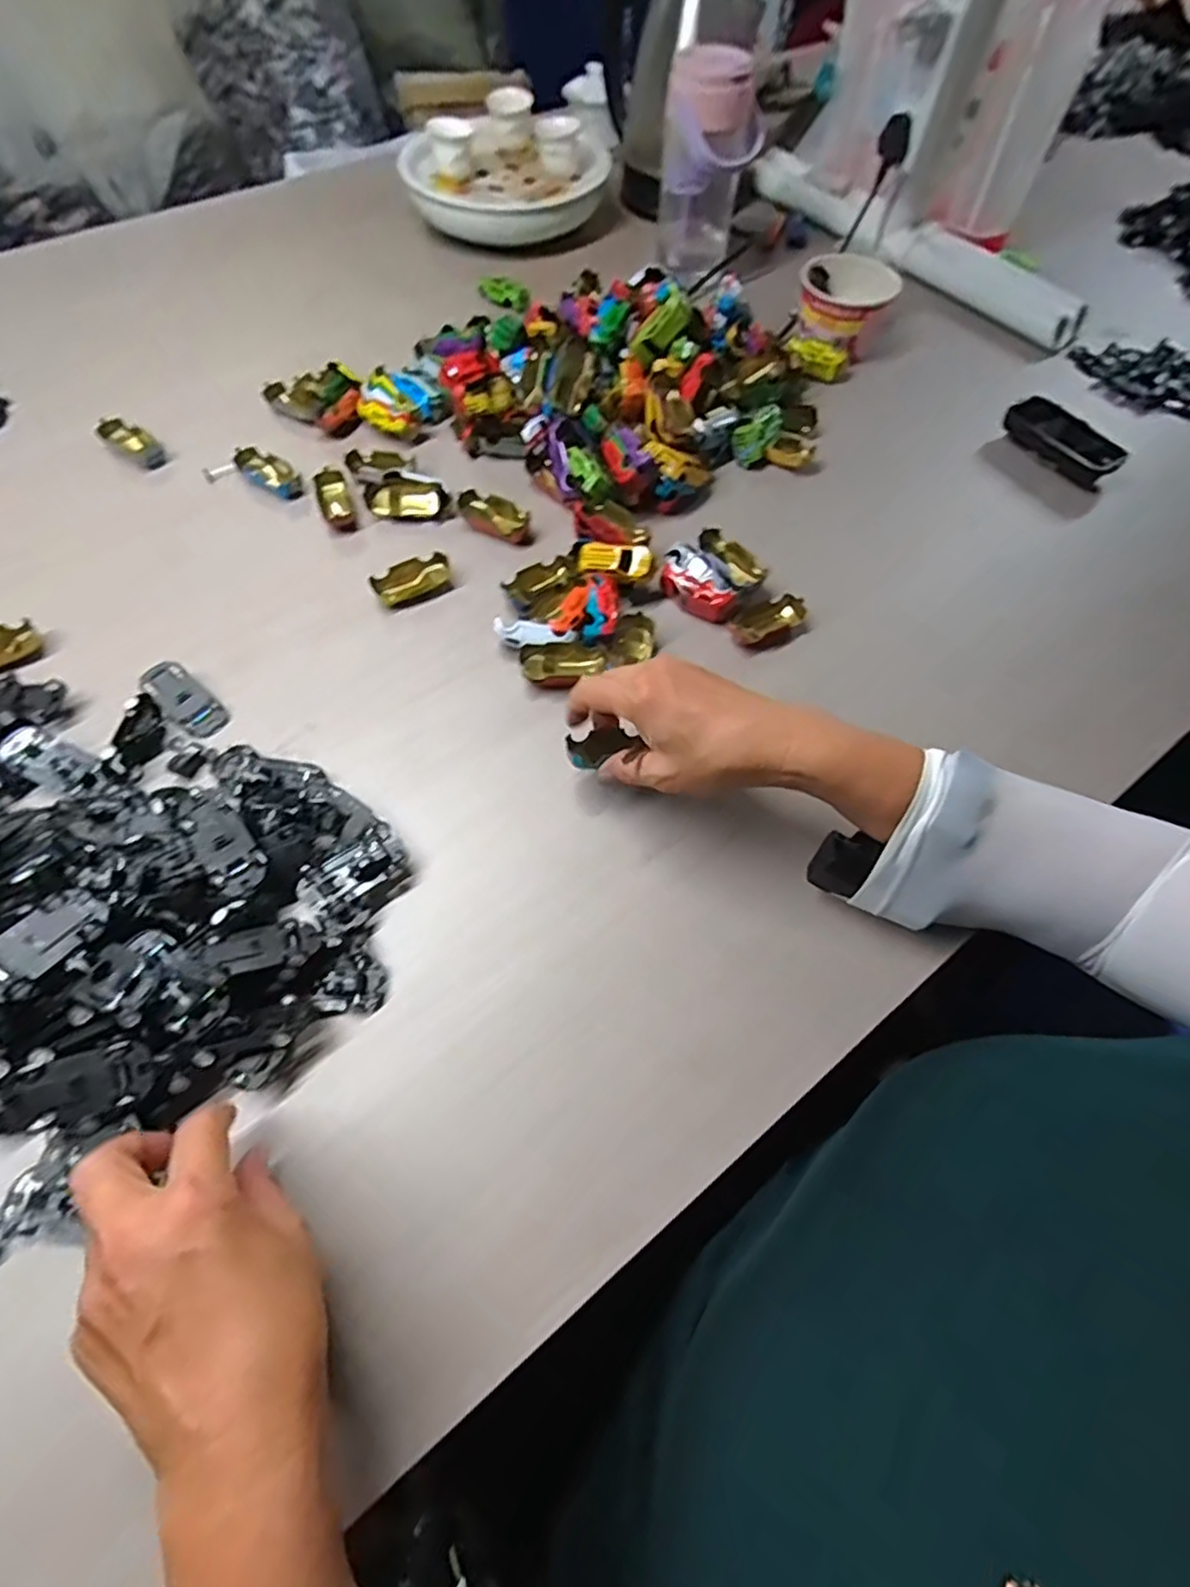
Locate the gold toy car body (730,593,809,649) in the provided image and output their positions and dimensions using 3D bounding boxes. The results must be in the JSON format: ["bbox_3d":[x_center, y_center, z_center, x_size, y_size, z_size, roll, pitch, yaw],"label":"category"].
[{"bbox_3d":[0.137,-0.134,0.530,0.059,0.017,0.034,-25,65,-14],"label":"gold toy car body"}]

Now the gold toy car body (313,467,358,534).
[{"bbox_3d":[-0.228,-0.258,0.587,0.026,0.016,0.060,-19,64,-11],"label":"gold toy car body"}]

